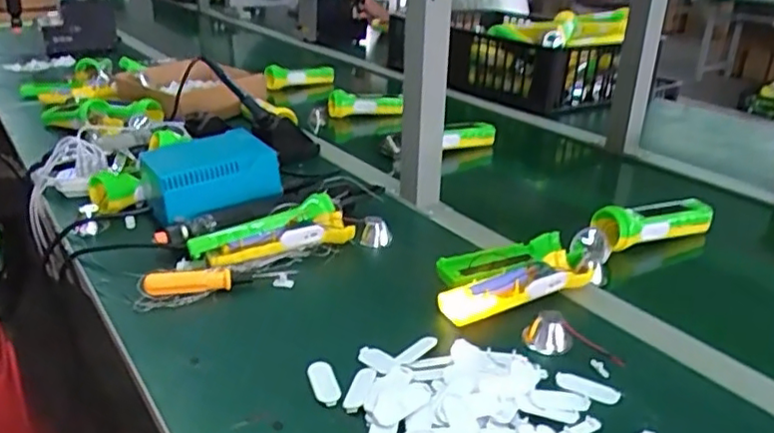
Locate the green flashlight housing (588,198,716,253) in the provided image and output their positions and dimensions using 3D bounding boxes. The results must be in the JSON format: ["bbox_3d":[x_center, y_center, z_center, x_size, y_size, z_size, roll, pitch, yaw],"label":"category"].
[{"bbox_3d":[0.327,0.002,0.789,0.190,0.044,0.055,-11,28,-26],"label":"green flashlight housing"}]

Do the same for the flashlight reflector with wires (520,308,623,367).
[{"bbox_3d":[0.164,0.106,0.564,0.086,0.025,0.034,10,26,17],"label":"flashlight reflector with wires"}]

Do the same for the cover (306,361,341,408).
[{"bbox_3d":[-0.050,0.135,0.515,0.020,0.007,0.052,-8,26,-19],"label":"cover"}]

